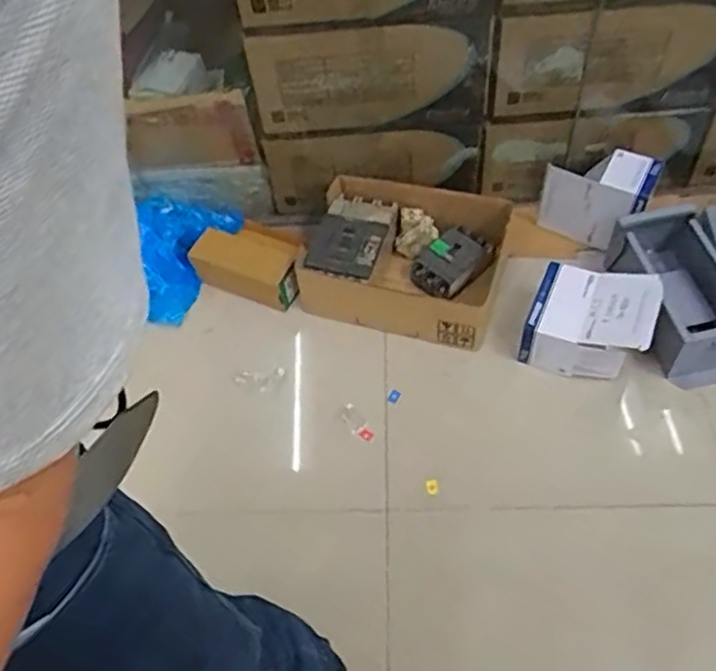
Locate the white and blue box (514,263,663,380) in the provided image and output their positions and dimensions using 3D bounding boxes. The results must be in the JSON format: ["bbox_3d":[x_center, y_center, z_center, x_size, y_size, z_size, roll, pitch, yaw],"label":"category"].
[{"bbox_3d":[0.451,-0.026,1.376,0.218,0.164,0.180,19,58,18],"label":"white and blue box"}]

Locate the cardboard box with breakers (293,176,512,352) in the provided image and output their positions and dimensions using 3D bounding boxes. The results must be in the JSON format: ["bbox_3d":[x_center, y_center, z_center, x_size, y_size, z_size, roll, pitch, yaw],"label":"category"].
[{"bbox_3d":[0.092,-0.160,1.517,0.422,0.148,0.313,11,56,13],"label":"cardboard box with breakers"}]

